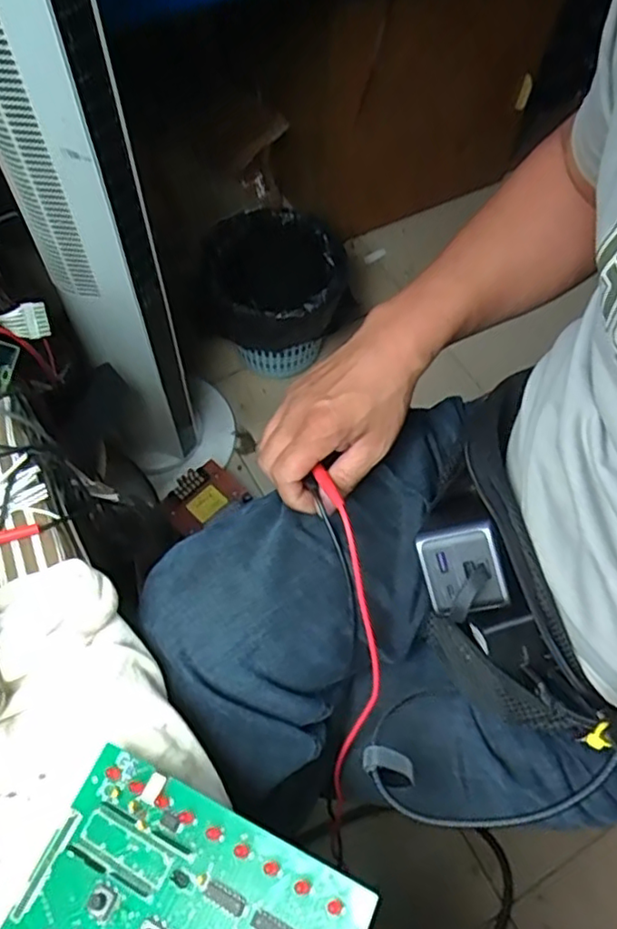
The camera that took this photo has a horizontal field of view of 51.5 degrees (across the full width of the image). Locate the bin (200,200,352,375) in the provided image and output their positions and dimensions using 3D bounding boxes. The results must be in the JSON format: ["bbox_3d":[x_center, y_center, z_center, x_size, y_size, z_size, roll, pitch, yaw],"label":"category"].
[{"bbox_3d":[-0.067,-0.318,1.253,0.256,0.248,0.272,1,63,-2],"label":"bin"}]

